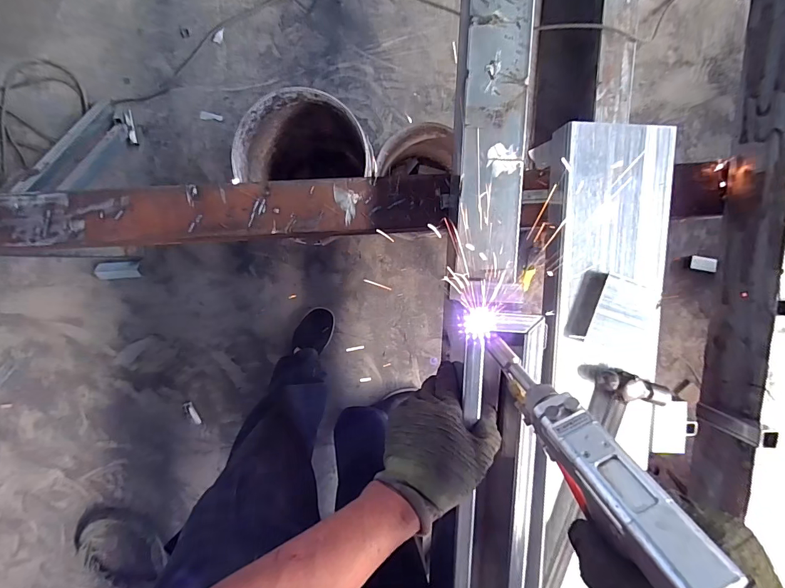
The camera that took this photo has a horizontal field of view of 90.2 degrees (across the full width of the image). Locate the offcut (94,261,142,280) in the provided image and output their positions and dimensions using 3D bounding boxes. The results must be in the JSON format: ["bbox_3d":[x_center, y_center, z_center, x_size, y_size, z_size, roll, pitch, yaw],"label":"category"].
[{"bbox_3d":[-0.839,-0.072,1.192,0.135,0.029,0.052,-3,95,-1],"label":"offcut"}]

